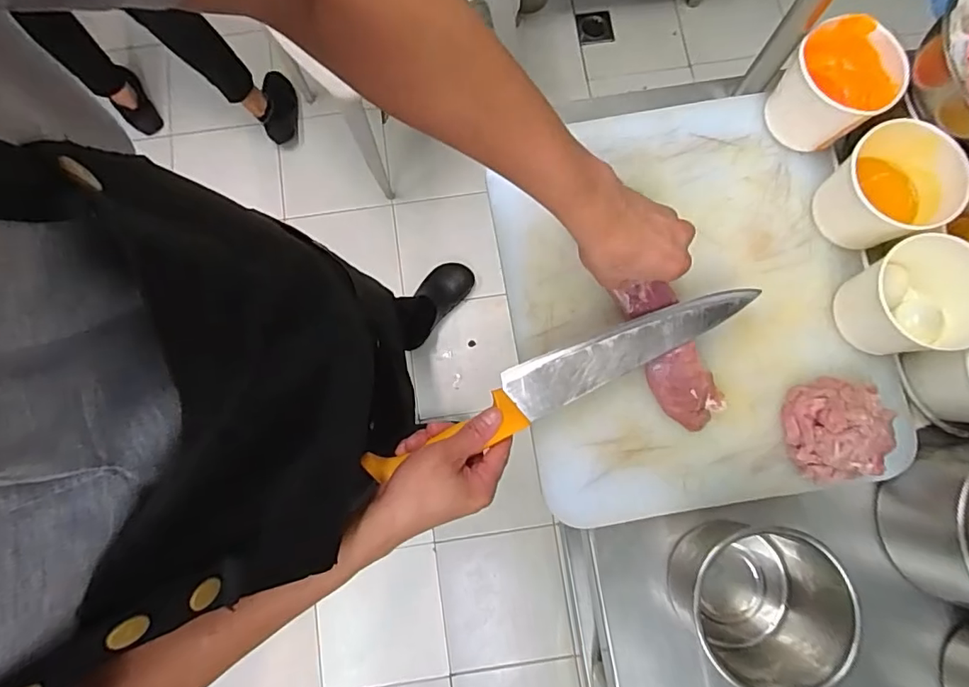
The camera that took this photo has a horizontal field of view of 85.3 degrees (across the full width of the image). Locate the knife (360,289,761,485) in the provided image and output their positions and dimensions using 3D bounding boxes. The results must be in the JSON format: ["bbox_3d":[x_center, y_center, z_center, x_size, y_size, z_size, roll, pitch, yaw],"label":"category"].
[{"bbox_3d":[0.067,0.028,0.454,0.358,0.014,0.047,-24,80,-5],"label":"knife"}]

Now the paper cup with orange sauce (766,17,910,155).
[{"bbox_3d":[0.333,-0.245,0.504,0.093,0.073,0.091,0,79,0],"label":"paper cup with orange sauce"}]

